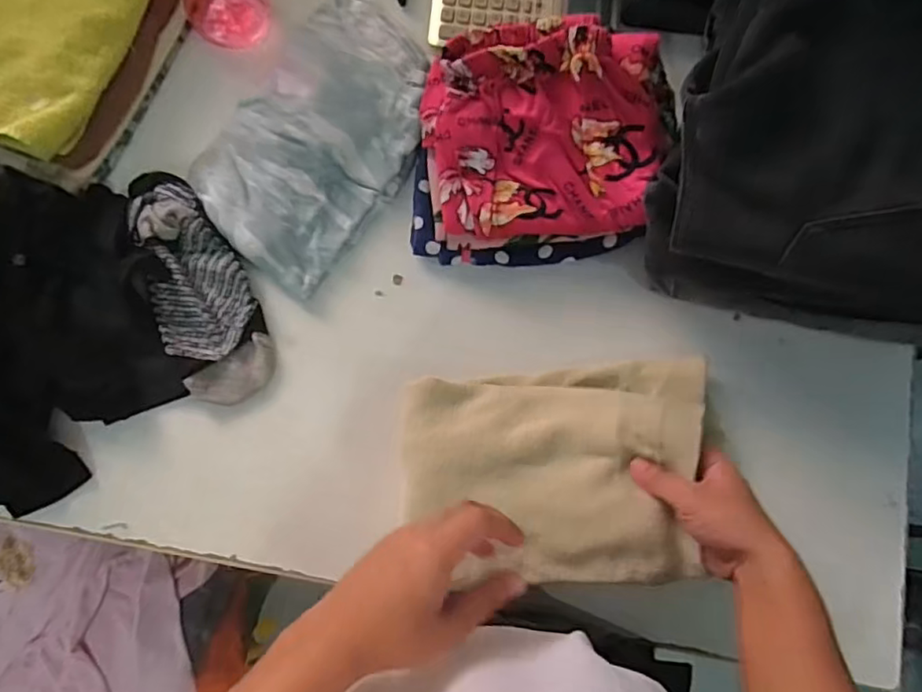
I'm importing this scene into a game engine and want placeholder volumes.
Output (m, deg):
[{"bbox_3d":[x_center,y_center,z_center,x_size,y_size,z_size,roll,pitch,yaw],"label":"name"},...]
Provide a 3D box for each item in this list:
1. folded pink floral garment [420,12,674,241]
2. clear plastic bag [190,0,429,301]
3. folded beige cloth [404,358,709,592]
[{"bbox_3d":[0.073,-0.177,0.505,0.205,0.093,0.153,2,80,0],"label":"folded pink floral garment"},{"bbox_3d":[-0.126,-0.198,0.552,0.159,0.029,0.268,34,82,5],"label":"clear plastic bag"},{"bbox_3d":[0.084,0.094,0.465,0.235,0.089,0.160,-6,80,-2],"label":"folded beige cloth"}]

